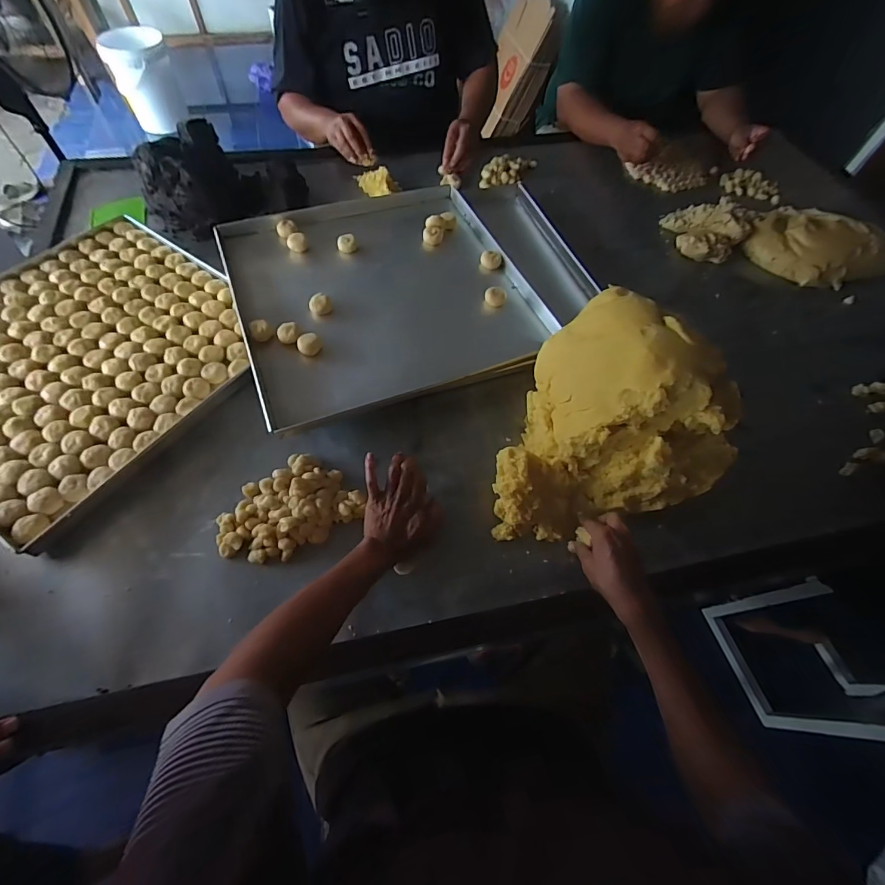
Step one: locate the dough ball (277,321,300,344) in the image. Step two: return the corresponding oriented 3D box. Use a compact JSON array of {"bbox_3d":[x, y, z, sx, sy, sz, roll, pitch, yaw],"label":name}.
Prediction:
[{"bbox_3d":[-0.259,-0.184,0.717,0.035,0.021,0.033,-21,64,-14],"label":"dough ball"}]

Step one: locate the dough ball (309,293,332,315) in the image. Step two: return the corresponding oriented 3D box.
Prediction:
[{"bbox_3d":[-0.219,-0.244,0.769,0.038,0.037,0.038,1,61,-2],"label":"dough ball"}]

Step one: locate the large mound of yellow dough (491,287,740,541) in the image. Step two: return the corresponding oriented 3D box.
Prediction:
[{"bbox_3d":[0.216,-0.041,0.587,0.300,0.202,0.254,-10,61,-8],"label":"large mound of yellow dough"}]

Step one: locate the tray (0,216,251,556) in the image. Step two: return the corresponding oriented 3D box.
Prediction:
[{"bbox_3d":[-0.603,-0.157,0.724,0.499,0.045,0.505,32,64,15],"label":"tray"}]

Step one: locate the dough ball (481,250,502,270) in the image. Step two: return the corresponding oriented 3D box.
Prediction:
[{"bbox_3d":[0.098,-0.367,0.870,0.041,0.037,0.039,1,61,-2],"label":"dough ball"}]

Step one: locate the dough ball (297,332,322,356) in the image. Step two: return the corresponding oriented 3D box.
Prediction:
[{"bbox_3d":[-0.224,-0.165,0.715,0.037,0.024,0.032,-21,64,-14],"label":"dough ball"}]

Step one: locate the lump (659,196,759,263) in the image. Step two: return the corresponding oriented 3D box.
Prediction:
[{"bbox_3d":[0.610,-0.510,0.988,0.190,0.056,0.178,-40,69,-22],"label":"lump"}]

